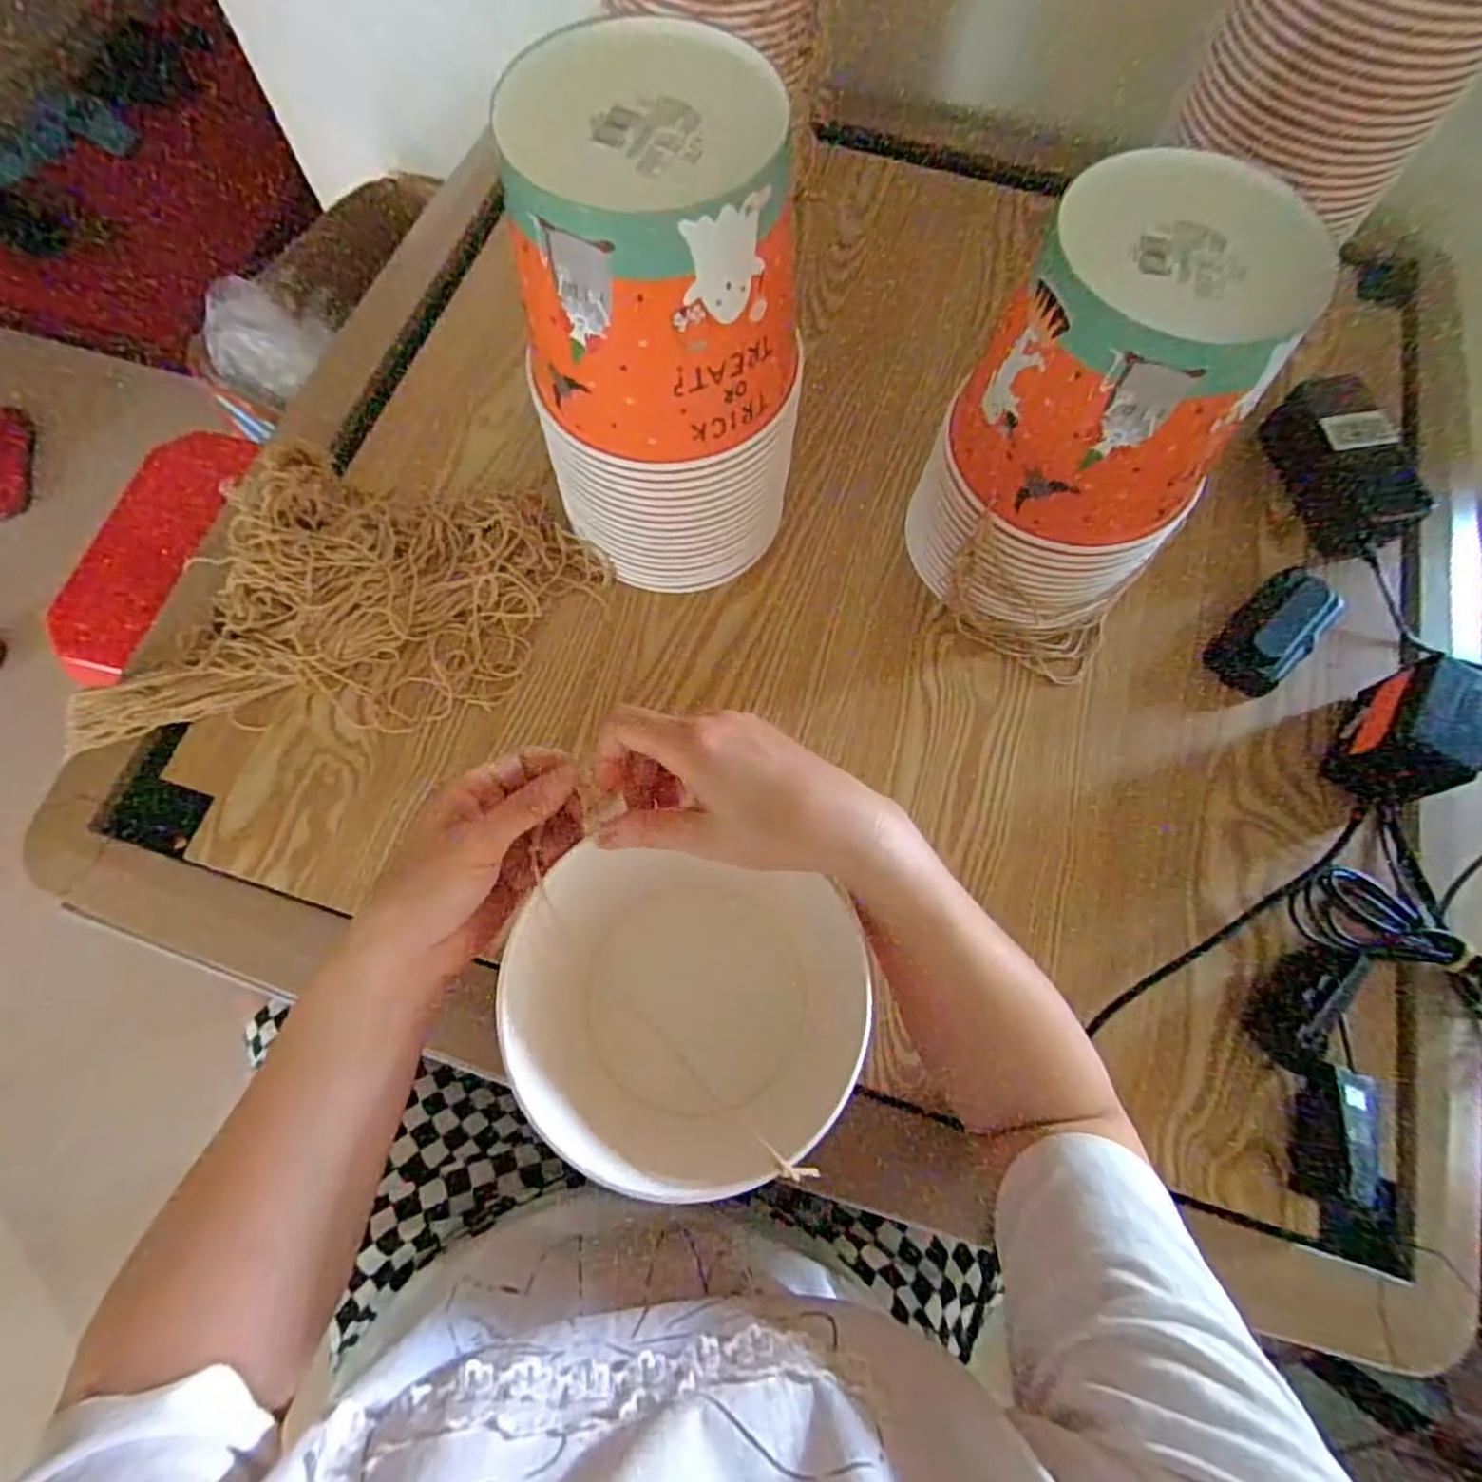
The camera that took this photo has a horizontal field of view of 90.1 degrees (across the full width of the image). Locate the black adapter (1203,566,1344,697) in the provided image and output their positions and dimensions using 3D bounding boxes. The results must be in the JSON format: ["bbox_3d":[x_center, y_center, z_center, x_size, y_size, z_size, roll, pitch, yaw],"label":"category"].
[{"bbox_3d":[0.397,-0.082,0.551,0.120,0.018,0.051,-41,77,-15],"label":"black adapter"}]

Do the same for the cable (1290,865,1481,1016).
[{"bbox_3d":[0.444,0.134,0.466,0.186,0.033,0.064,24,71,6],"label":"cable"}]

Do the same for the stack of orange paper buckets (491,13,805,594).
[{"bbox_3d":[-0.047,-0.216,0.444,0.151,0.268,0.139,2,70,-1],"label":"stack of orange paper buckets"}]

